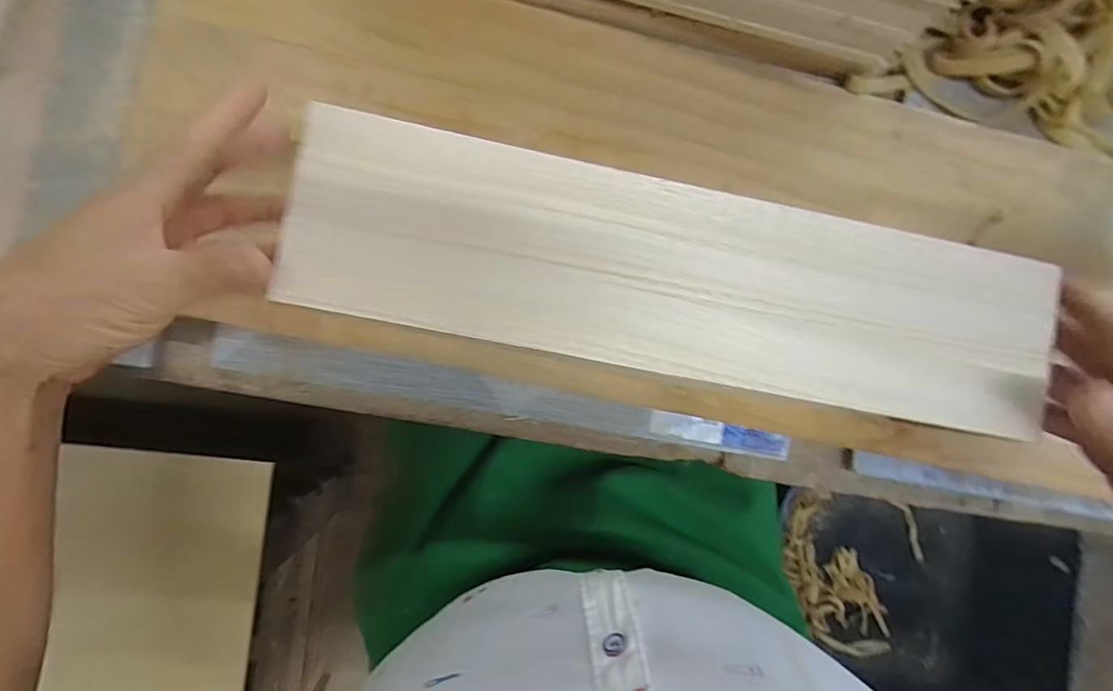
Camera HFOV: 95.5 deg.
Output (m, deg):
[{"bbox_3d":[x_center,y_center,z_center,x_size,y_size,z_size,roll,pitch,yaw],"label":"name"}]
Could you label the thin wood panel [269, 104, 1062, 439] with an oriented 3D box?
[{"bbox_3d":[0.062,-0.031,0.249,0.374,0.008,0.093,12,88,-3],"label":"thin wood panel"}]

